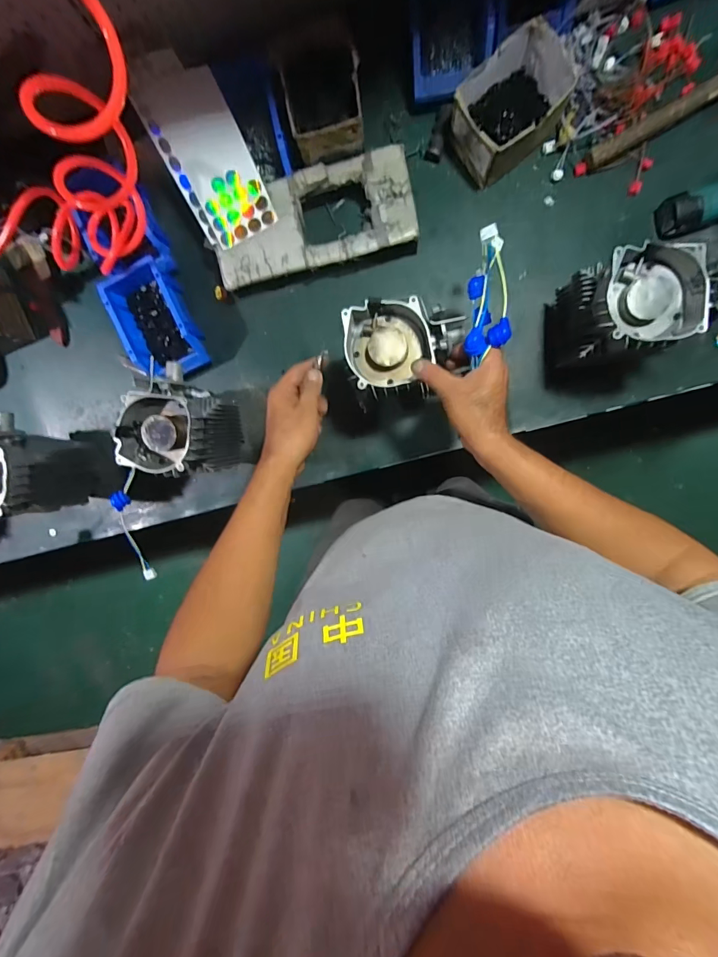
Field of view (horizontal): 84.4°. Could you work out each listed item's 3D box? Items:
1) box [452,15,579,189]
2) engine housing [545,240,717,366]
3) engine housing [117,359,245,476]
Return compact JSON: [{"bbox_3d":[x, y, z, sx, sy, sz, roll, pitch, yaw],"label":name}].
[{"bbox_3d":[0.225,-0.553,0.598,0.149,0.090,0.123,-37,92,9],"label":"box"},{"bbox_3d":[0.373,-0.231,0.572,0.135,0.210,0.124,0,97,6],"label":"engine housing"},{"bbox_3d":[-0.277,-0.098,0.661,0.114,0.211,0.157,10,98,5],"label":"engine housing"}]

